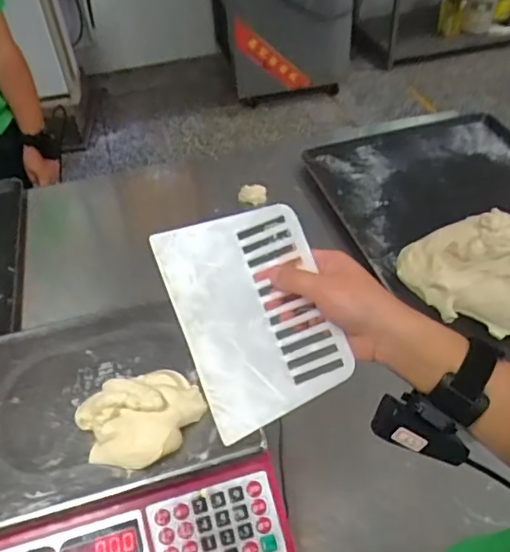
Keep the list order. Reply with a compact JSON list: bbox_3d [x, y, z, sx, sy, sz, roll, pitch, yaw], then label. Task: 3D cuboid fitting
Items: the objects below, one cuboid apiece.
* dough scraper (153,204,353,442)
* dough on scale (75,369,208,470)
[{"bbox_3d":[-0.002,0.028,0.435,0.114,0.006,0.164,-22,82,-1],"label":"dough scraper"},{"bbox_3d":[-0.106,0.132,0.525,0.114,0.037,0.082,-18,47,-13],"label":"dough on scale"}]

